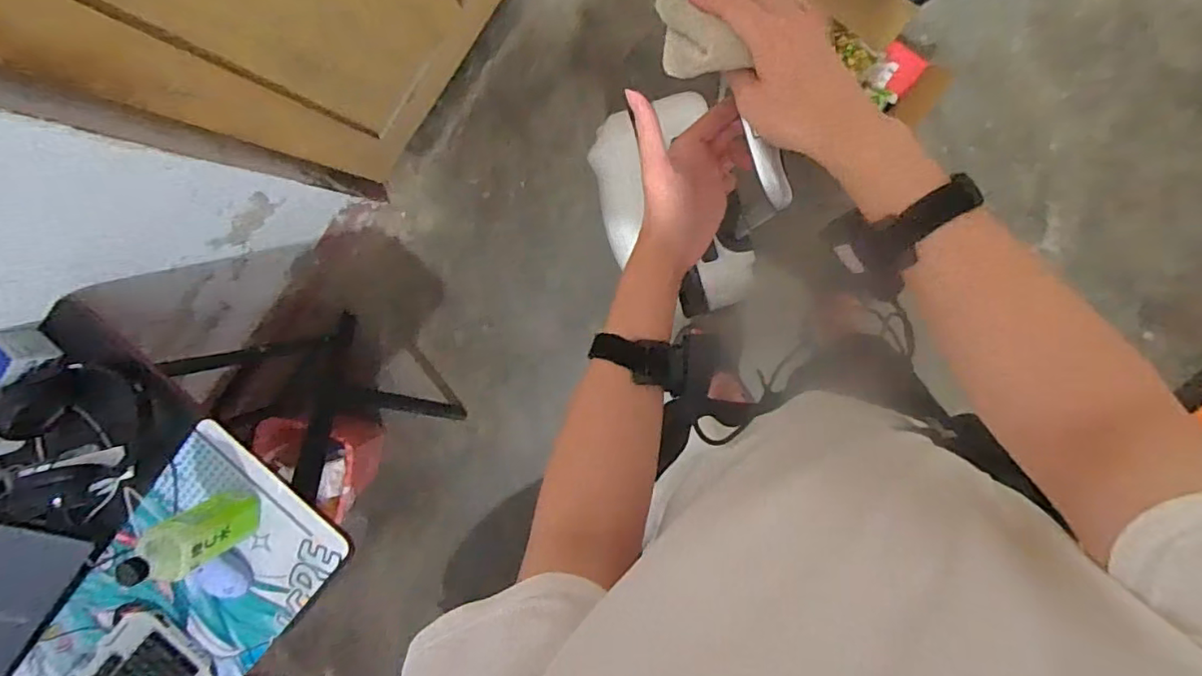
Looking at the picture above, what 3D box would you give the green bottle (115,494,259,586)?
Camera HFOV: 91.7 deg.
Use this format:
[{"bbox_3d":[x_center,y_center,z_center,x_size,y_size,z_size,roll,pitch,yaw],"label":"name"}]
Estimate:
[{"bbox_3d":[-0.575,0.282,0.832,0.089,0.164,0.081,-30,92,9],"label":"green bottle"}]

